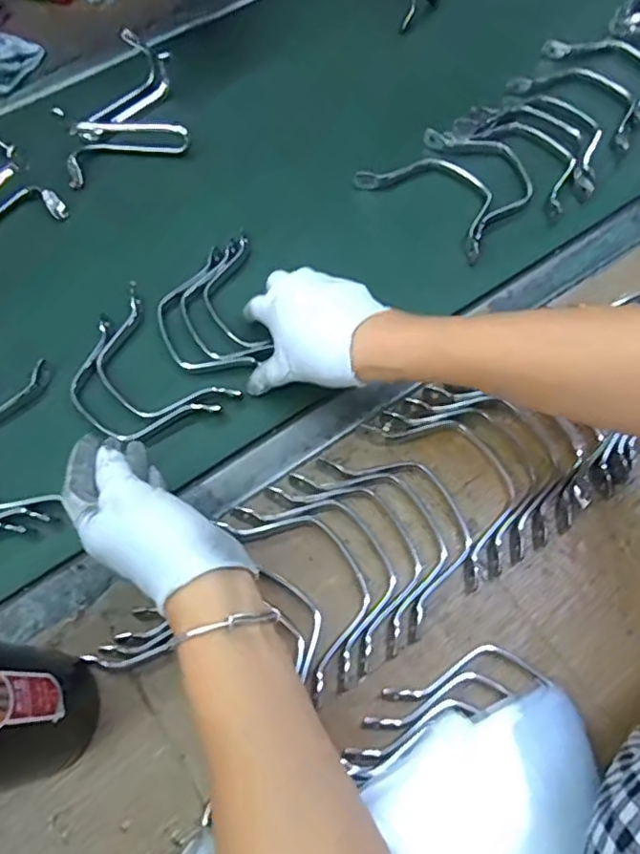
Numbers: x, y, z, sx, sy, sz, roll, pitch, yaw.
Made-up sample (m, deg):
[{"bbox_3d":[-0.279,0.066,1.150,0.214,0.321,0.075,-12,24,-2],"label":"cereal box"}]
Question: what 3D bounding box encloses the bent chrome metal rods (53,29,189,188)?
[{"bbox_3d":[-0.208,-0.332,0.628,0.122,0.035,0.155,-15,65,-5],"label":"bent chrome metal rods"}]

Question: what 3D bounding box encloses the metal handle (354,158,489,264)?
[{"bbox_3d":[0.108,-0.223,0.578,0.150,0.011,0.081,39,72,18],"label":"metal handle"}]

